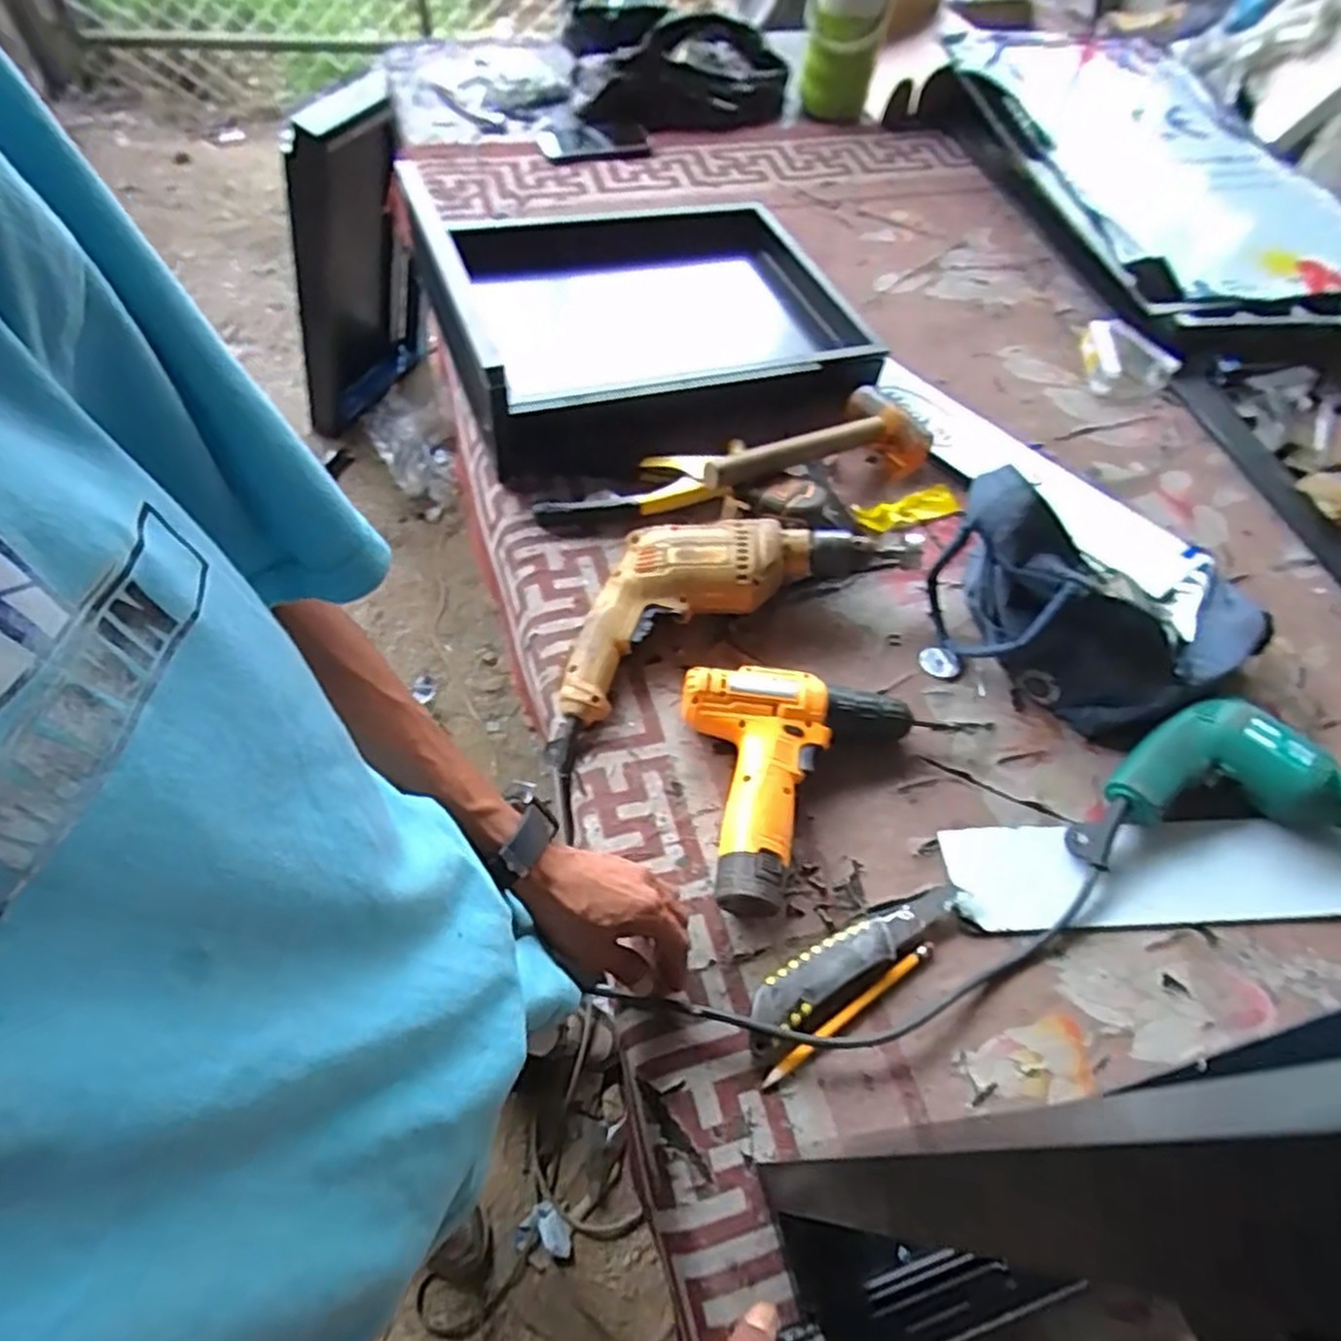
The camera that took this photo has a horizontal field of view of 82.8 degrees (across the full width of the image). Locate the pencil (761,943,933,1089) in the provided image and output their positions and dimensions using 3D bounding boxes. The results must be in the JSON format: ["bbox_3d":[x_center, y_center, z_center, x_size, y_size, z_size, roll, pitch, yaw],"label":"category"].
[{"bbox_3d":[0.127,0.237,0.533,0.156,0.010,0.010,-29,66,-20],"label":"pencil"}]

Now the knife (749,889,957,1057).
[{"bbox_3d":[0.129,0.204,0.549,0.184,0.019,0.038,-27,64,-21],"label":"knife"}]

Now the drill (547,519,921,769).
[{"bbox_3d":[0.029,-0.074,0.696,0.376,0.066,0.152,-27,64,-21],"label":"drill"}]

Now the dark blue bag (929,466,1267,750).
[{"bbox_3d":[0.384,-0.047,0.666,0.292,0.131,0.172,18,58,6],"label":"dark blue bag"}]

